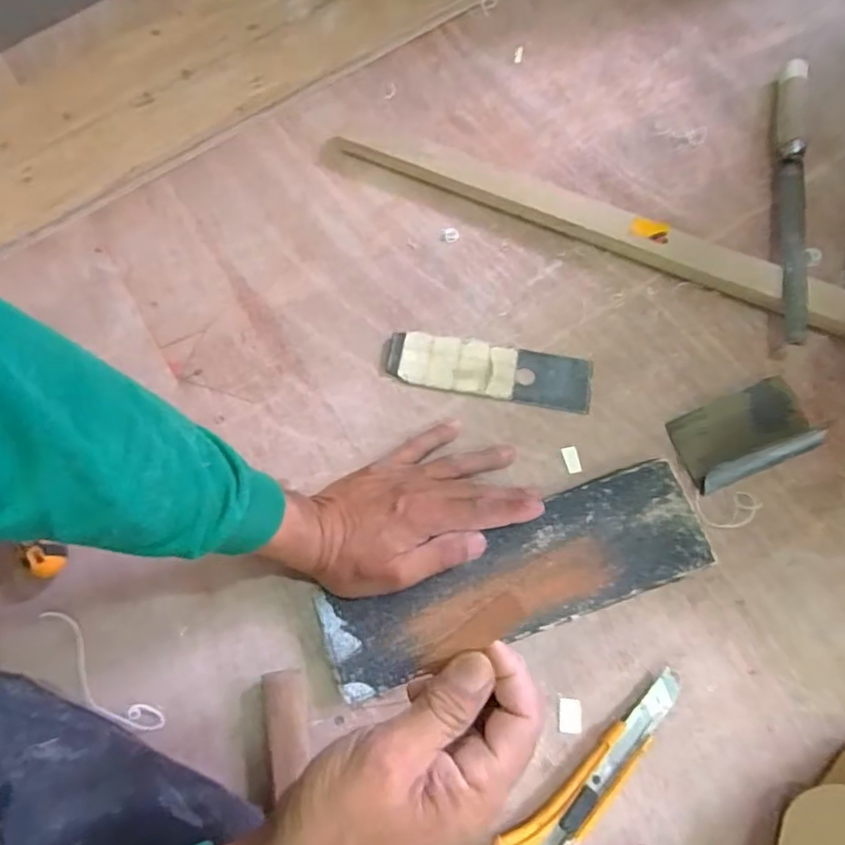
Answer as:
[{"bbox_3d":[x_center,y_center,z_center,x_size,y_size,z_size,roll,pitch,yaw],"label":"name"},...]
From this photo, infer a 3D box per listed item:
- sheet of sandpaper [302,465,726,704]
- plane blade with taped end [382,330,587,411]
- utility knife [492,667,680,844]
[{"bbox_3d":[0.069,0.119,0.464,0.289,0.009,0.085,-22,74,-5],"label":"sheet of sandpaper"},{"bbox_3d":[0.057,-0.046,0.532,0.174,0.008,0.051,9,72,5],"label":"plane blade with taped end"},{"bbox_3d":[0.125,0.248,0.426,0.173,0.019,0.040,-38,74,-10],"label":"utility knife"}]

